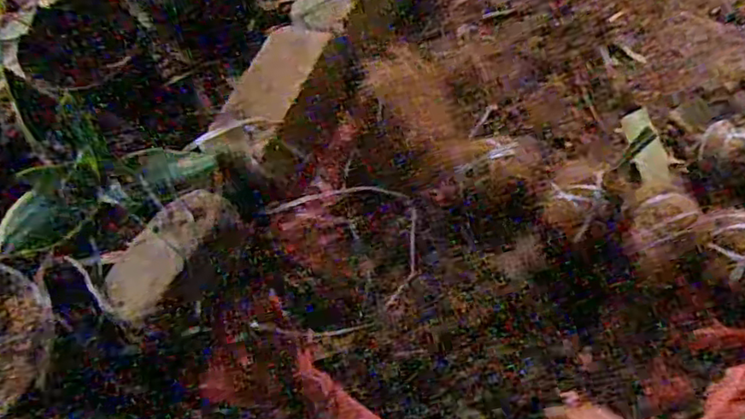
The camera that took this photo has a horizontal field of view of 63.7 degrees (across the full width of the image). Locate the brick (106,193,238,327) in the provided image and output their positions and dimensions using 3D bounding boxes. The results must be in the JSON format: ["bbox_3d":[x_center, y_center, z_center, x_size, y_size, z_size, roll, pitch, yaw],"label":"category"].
[{"bbox_3d":[-0.202,0.043,0.597,0.061,0.047,0.148,29,72,13],"label":"brick"}]

